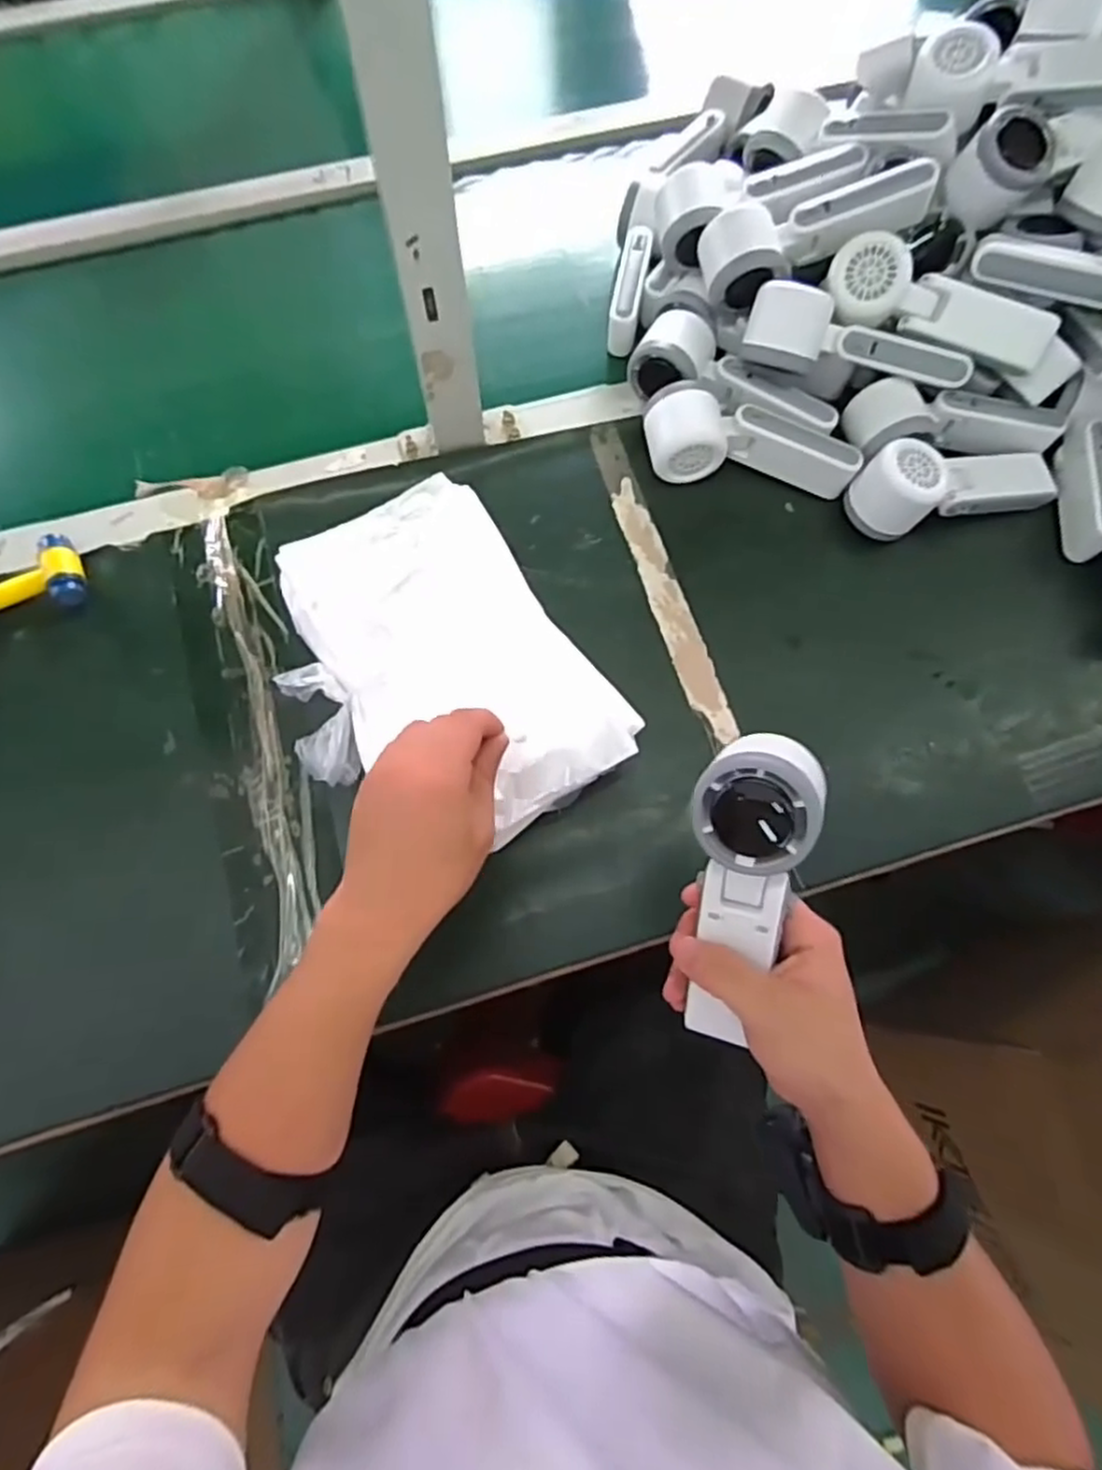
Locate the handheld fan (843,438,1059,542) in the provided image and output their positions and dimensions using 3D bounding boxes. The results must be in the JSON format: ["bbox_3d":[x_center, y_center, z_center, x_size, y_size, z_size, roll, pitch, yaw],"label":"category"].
[{"bbox_3d":[0.319,-0.200,0.554,0.169,0.053,0.053,-14,73,-4],"label":"handheld fan"}]

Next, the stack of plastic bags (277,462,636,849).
[{"bbox_3d":[-0.079,-0.041,0.484,0.190,0.048,0.238,-35,76,-9],"label":"stack of plastic bags"}]

